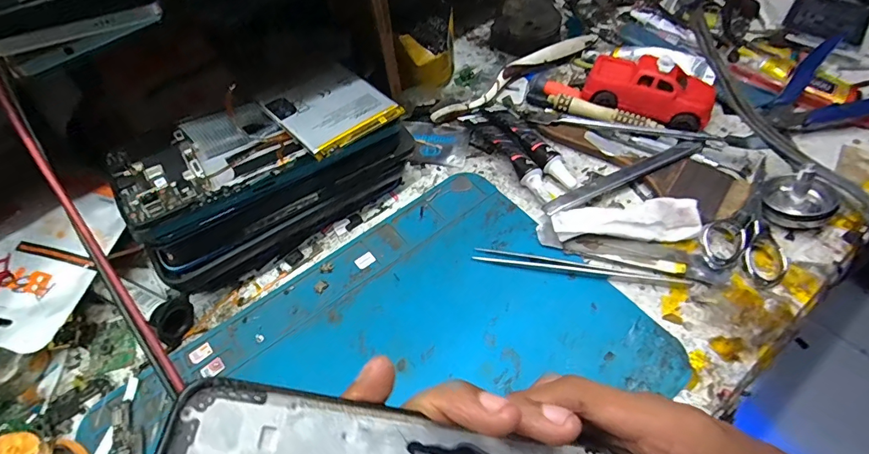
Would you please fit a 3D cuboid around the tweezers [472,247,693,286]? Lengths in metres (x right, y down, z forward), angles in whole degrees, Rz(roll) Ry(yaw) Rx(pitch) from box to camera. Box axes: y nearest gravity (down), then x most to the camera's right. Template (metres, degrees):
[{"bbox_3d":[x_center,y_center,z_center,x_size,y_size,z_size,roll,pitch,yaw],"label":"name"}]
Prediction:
[{"bbox_3d":[0.091,0.025,0.279,0.129,0.004,0.010,8,57,11],"label":"tweezers"}]

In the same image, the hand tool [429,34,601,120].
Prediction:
[{"bbox_3d":[0.071,-0.132,0.380,0.176,0.017,0.021,-32,59,-16],"label":"hand tool"}]

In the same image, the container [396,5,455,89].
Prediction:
[{"bbox_3d":[-0.006,-0.143,0.372,0.046,0.055,0.041,-4,55,3],"label":"container"}]

